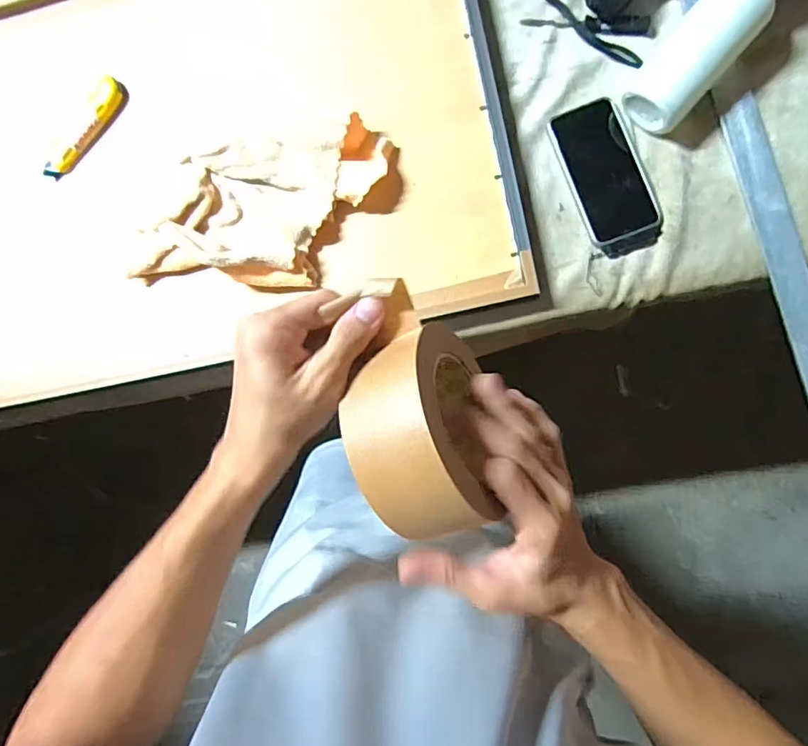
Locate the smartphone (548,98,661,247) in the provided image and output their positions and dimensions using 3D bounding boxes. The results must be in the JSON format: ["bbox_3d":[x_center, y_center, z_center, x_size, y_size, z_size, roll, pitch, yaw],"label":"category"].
[{"bbox_3d":[0.226,-0.225,0.577,0.080,0.009,0.157,-20,87,5],"label":"smartphone"}]

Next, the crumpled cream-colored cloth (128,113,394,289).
[{"bbox_3d":[-0.164,-0.178,0.588,0.310,0.052,0.172,-10,88,6],"label":"crumpled cream-colored cloth"}]

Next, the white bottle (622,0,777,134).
[{"bbox_3d":[0.311,-0.339,0.538,0.067,0.072,0.168,41,93,5],"label":"white bottle"}]

